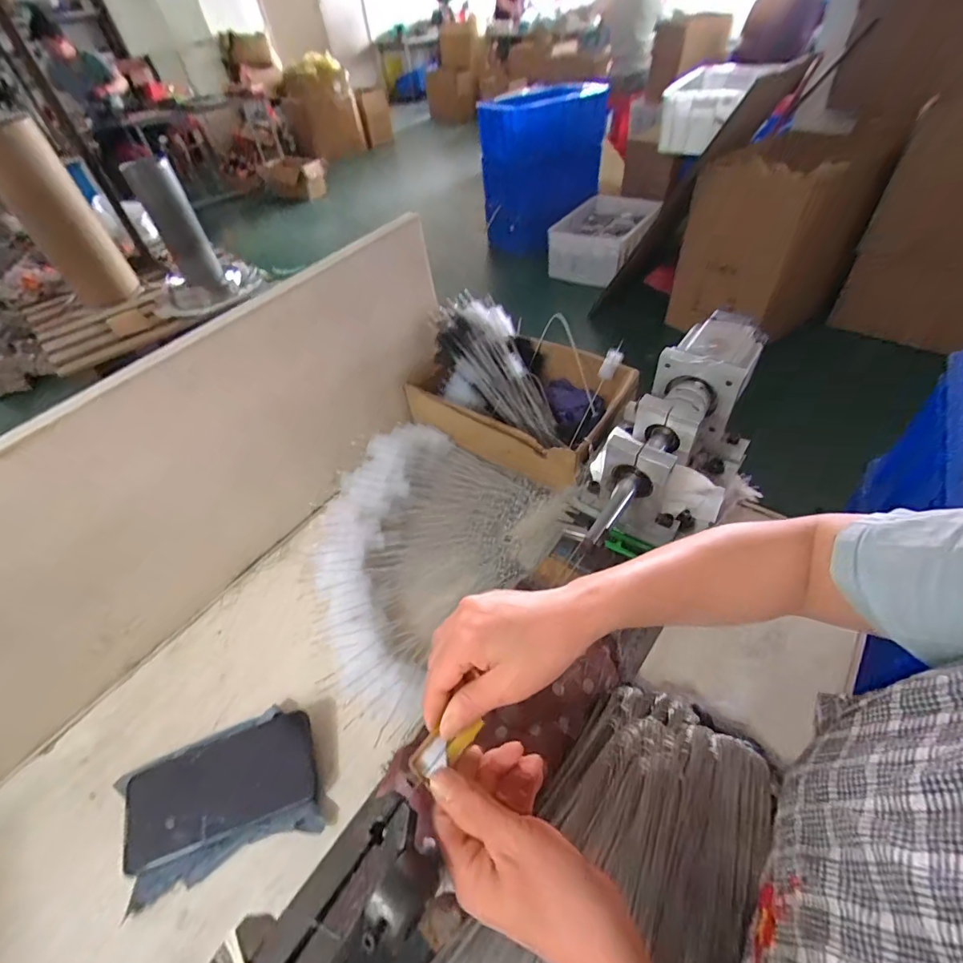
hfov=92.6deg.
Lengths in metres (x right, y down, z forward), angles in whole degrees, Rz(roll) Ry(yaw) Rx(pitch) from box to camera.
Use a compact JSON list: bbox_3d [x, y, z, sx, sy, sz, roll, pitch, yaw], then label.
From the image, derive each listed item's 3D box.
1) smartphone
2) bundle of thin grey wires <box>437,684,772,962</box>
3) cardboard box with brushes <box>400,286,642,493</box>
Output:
[{"bbox_3d":[-0.232,0.273,0.412,0.158,0.009,0.075,-17,61,-13],"label":"smartphone"},{"bbox_3d":[0.097,0.311,0.327,0.172,0.056,0.337,31,59,30],"label":"bundle of thin grey wires"},{"bbox_3d":[0.052,-0.135,0.646,0.289,0.118,0.203,24,55,26],"label":"cardboard box with brushes"}]

